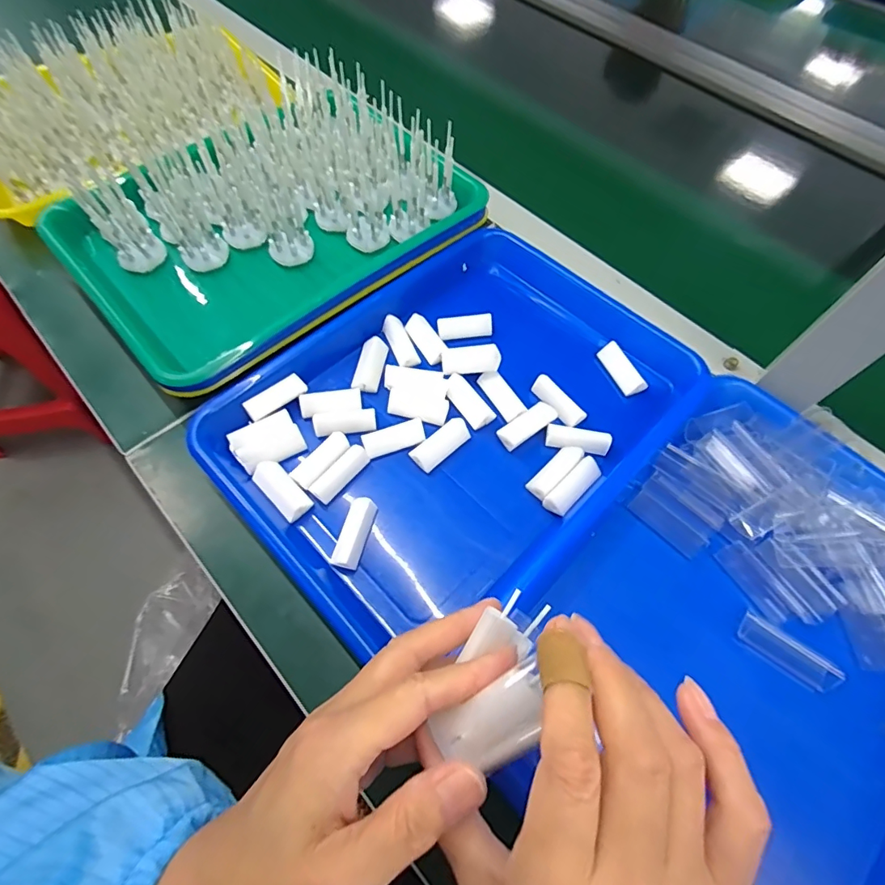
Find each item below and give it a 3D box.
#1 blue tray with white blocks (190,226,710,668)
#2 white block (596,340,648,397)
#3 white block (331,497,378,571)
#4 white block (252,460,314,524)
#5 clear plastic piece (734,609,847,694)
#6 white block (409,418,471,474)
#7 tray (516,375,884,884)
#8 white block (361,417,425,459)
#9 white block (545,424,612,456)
[{"bbox_3d":[0.018,-0.030,0.365,0.348,0.033,0.251,-39,71,-21],"label":"blue tray with white blocks"},{"bbox_3d":[0.148,-0.061,0.390,0.018,0.012,0.048,-22,65,-14],"label":"white block"},{"bbox_3d":[-0.059,0.061,0.315,0.018,0.012,0.046,18,75,6],"label":"white block"},{"bbox_3d":[-0.112,0.033,0.328,0.047,0.010,0.021,42,68,17],"label":"white block"},{"bbox_3d":[0.214,0.131,0.290,0.055,0.011,0.021,36,66,15],"label":"clear plastic piece"},{"bbox_3d":[-0.001,0.001,0.350,0.047,0.009,0.021,-39,71,-20],"label":"white block"},{"bbox_3d":[0.197,0.118,0.284,0.297,0.036,0.245,-37,70,-20],"label":"tray"},{"bbox_3d":[-0.037,-0.005,0.351,0.046,0.009,0.019,-18,65,-12],"label":"white block"},{"bbox_3d":[0.102,-0.003,0.354,0.046,0.010,0.019,15,63,5],"label":"white block"}]

